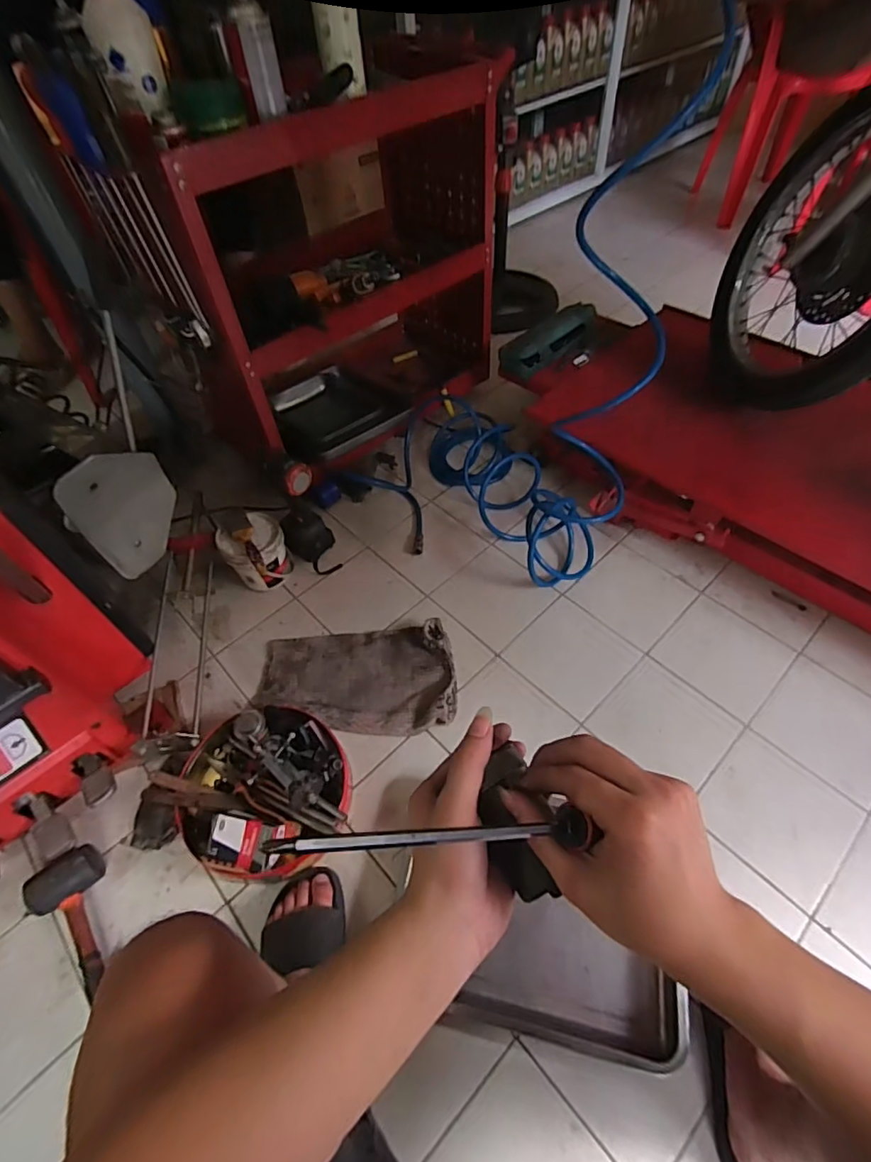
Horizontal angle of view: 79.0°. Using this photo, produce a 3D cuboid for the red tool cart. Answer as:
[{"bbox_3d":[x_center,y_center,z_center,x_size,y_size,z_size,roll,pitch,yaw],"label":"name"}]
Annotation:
[{"bbox_3d":[-0.227,-0.682,1.177,0.712,0.629,0.502,-31,57,-18],"label":"red tool cart"}]

